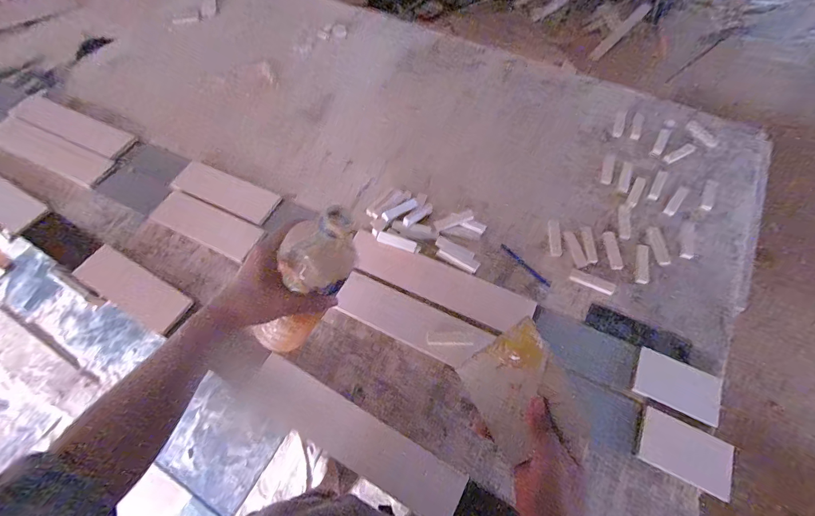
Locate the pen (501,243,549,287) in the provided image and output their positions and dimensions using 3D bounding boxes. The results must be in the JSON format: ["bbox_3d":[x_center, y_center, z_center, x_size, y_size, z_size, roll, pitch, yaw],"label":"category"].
[{"bbox_3d":[0.257,0.015,0.793,0.012,0.013,0.135,-35,67,-15],"label":"pen"}]

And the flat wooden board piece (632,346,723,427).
[{"bbox_3d":[0.483,0.226,0.645,0.141,0.010,0.086,23,66,13],"label":"flat wooden board piece"}]

